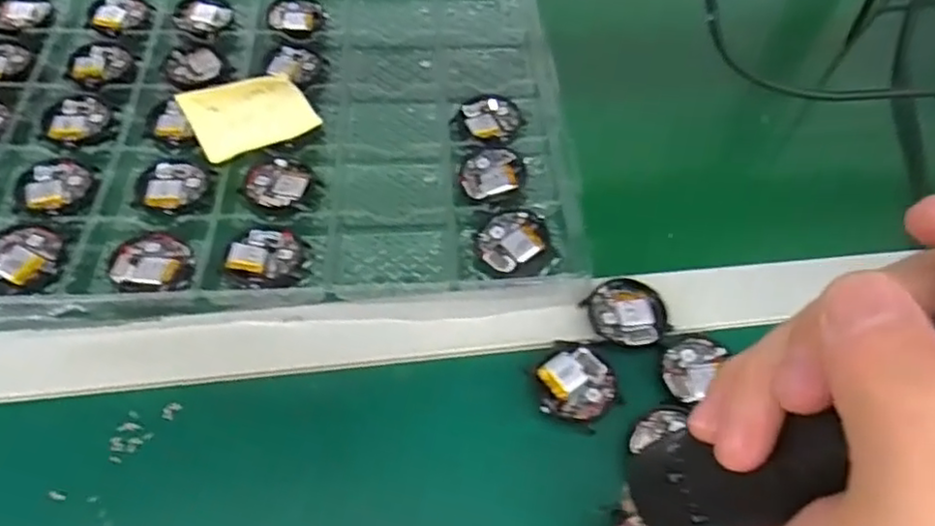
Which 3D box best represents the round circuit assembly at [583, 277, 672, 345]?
[{"bbox_3d":[0.091,0.027,0.372,0.041,0.006,0.044,2,55,-3],"label":"round circuit assembly"}]

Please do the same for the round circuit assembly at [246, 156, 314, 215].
[{"bbox_3d":[-0.120,-0.050,0.419,0.038,0.004,0.043,11,55,3],"label":"round circuit assembly"}]

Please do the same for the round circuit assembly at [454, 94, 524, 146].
[{"bbox_3d":[0.016,-0.100,0.461,0.045,0.005,0.046,2,55,-3],"label":"round circuit assembly"}]

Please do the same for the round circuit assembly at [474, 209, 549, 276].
[{"bbox_3d":[0.027,-0.013,0.395,0.041,0.010,0.040,2,55,-3],"label":"round circuit assembly"}]

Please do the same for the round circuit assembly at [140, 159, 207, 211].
[{"bbox_3d":[-0.185,-0.048,0.412,0.041,0.004,0.038,2,55,-3],"label":"round circuit assembly"}]

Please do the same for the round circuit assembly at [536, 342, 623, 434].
[{"bbox_3d":[0.058,0.064,0.348,0.040,0.004,0.049,-1,55,-5],"label":"round circuit assembly"}]

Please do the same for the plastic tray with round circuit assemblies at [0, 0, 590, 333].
[{"bbox_3d":[-0.156,-0.100,0.441,0.430,0.017,0.302,-3,55,-6],"label":"plastic tray with round circuit assemblies"}]

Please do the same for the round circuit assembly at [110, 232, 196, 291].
[{"bbox_3d":[-0.178,0.001,0.373,0.040,0.004,0.044,2,55,-3],"label":"round circuit assembly"}]

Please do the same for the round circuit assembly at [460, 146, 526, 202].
[{"bbox_3d":[0.017,-0.058,0.430,0.040,0.008,0.043,2,55,-3],"label":"round circuit assembly"}]

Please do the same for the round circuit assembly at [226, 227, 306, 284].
[{"bbox_3d":[-0.116,-0.006,0.382,0.041,0.007,0.039,2,55,-3],"label":"round circuit assembly"}]

